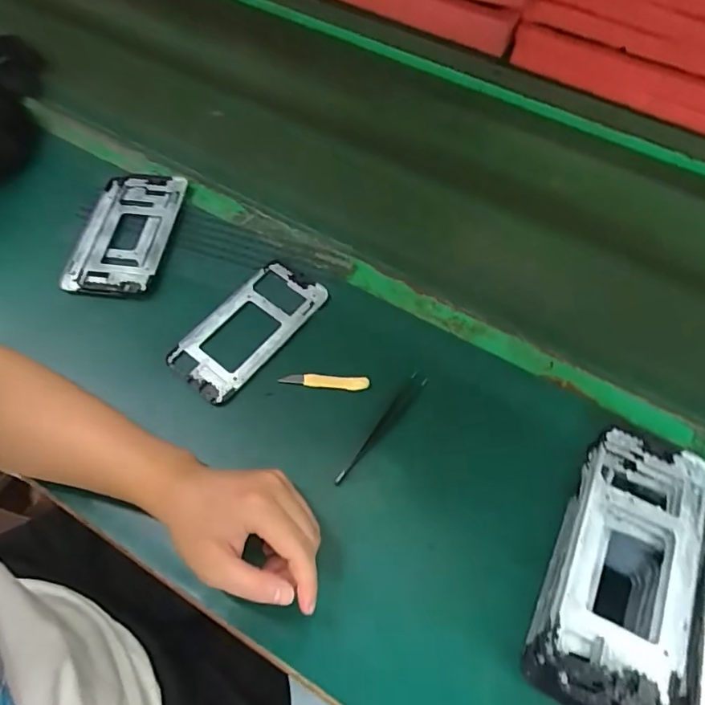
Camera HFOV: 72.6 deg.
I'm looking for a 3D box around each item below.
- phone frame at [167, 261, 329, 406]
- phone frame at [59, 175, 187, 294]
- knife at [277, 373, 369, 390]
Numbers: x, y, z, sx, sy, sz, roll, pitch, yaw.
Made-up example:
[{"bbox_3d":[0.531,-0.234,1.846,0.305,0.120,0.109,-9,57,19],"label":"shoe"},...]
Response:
[{"bbox_3d":[-0.099,-0.024,0.460,0.072,0.008,0.150,36,67,16],"label":"phone frame"},{"bbox_3d":[-0.238,-0.127,0.505,0.096,0.017,0.151,4,63,1],"label":"phone frame"},{"bbox_3d":[-0.025,0.026,0.438,0.080,0.006,0.011,5,63,1],"label":"knife"}]

